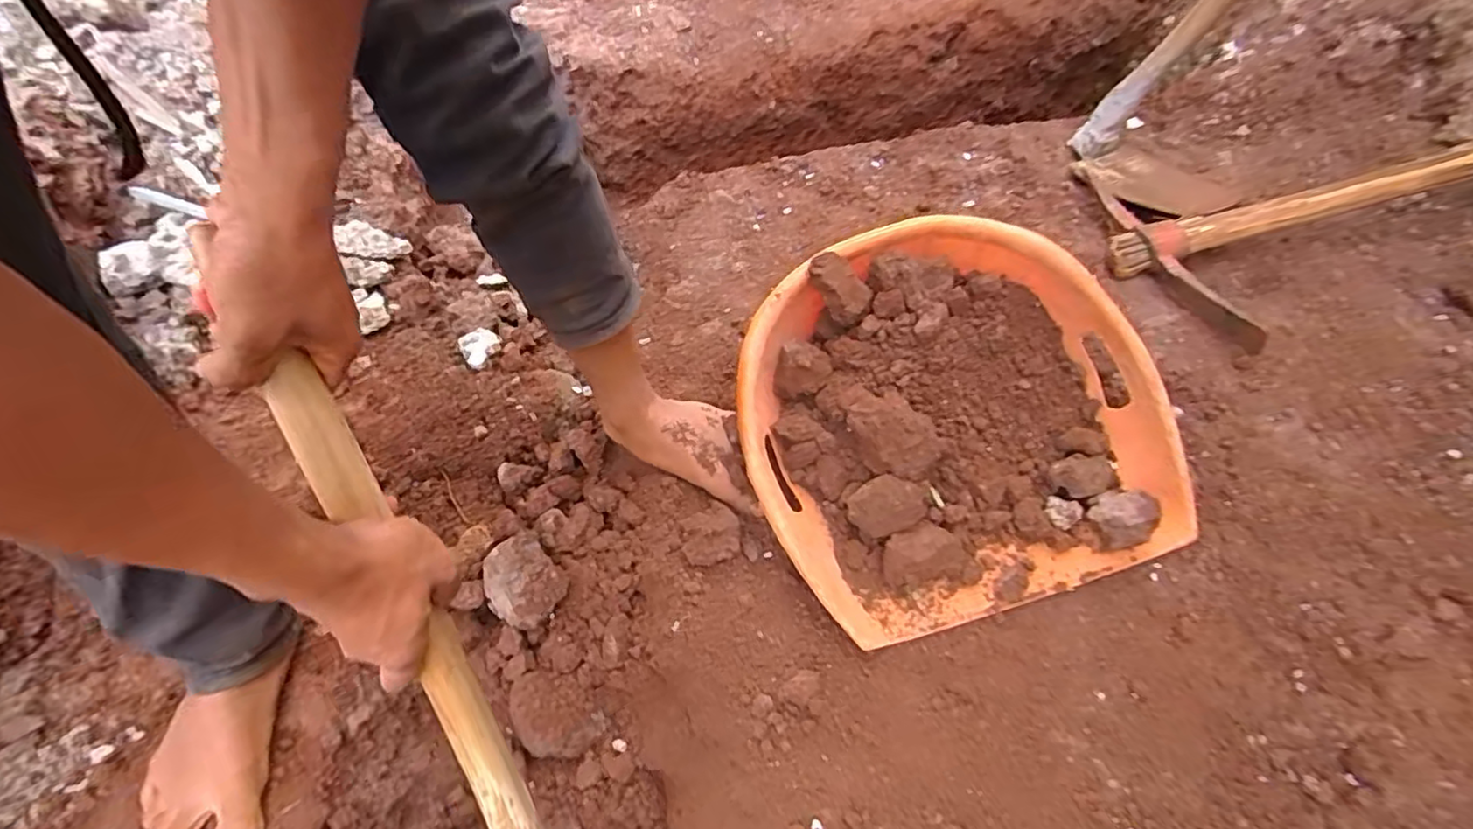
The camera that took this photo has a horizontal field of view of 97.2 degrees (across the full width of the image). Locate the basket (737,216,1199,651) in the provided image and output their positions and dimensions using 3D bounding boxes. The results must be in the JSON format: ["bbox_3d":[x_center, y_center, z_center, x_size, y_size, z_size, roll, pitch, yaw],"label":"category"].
[{"bbox_3d":[0.217,-0.005,0.659,0.409,0.208,0.335,-11,49,-10],"label":"basket"}]

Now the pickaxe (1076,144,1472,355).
[{"bbox_3d":[0.819,-0.311,0.901,0.622,0.109,0.427,-18,48,9],"label":"pickaxe"}]

